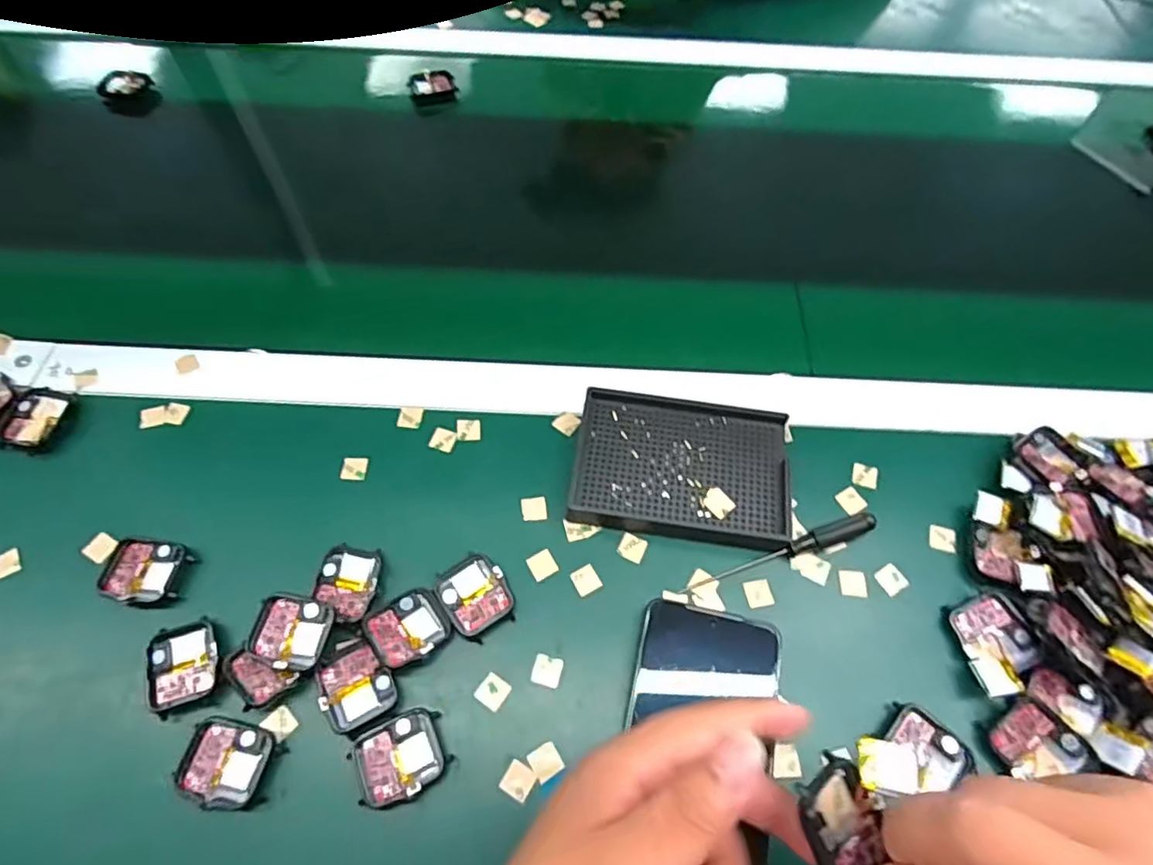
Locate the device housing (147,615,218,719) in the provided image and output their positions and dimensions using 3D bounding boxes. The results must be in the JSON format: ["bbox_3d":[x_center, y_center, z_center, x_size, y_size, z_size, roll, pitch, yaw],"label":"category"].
[{"bbox_3d":[-0.217,0.128,0.334,0.037,0.010,0.043,-14,62,-10],"label":"device housing"}]

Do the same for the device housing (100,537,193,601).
[{"bbox_3d":[-0.257,0.083,0.362,0.045,0.010,0.037,9,60,3],"label":"device housing"}]

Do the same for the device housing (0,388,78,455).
[{"bbox_3d":[-0.364,-0.009,0.407,0.039,0.008,0.047,6,60,1],"label":"device housing"}]

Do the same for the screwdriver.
[{"bbox_3d":[0.126,0.073,0.372,0.126,0.018,0.011,-14,62,-10],"label":"screwdriver"}]

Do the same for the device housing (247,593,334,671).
[{"bbox_3d":[-0.159,0.111,0.339,0.041,0.014,0.038,1,60,-2],"label":"device housing"}]

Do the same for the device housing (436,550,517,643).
[{"bbox_3d":[-0.060,0.096,0.358,0.037,0.010,0.045,-31,66,-18],"label":"device housing"}]

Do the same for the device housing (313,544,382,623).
[{"bbox_3d":[-0.135,0.089,0.357,0.036,0.014,0.044,2,60,-1],"label":"device housing"}]

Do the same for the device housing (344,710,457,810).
[{"bbox_3d":[-0.092,0.170,0.317,0.045,0.010,0.039,-22,63,-14],"label":"device housing"}]

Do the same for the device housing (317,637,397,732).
[{"bbox_3d":[-0.120,0.137,0.331,0.036,0.007,0.042,-28,65,-17],"label":"device housing"}]

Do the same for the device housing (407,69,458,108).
[{"bbox_3d":[-0.147,-0.351,0.617,0.047,0.020,0.028,-14,62,-10],"label":"device housing"}]

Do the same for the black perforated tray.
[{"bbox_3d":[0.068,0.021,0.398,0.134,0.022,0.092,9,60,3],"label":"black perforated tray"}]

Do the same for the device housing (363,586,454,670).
[{"bbox_3d":[-0.095,0.110,0.344,0.040,0.011,0.037,-34,67,-20],"label":"device housing"}]

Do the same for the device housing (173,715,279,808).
[{"bbox_3d":[-0.182,0.171,0.315,0.042,0.009,0.038,14,61,6],"label":"device housing"}]

